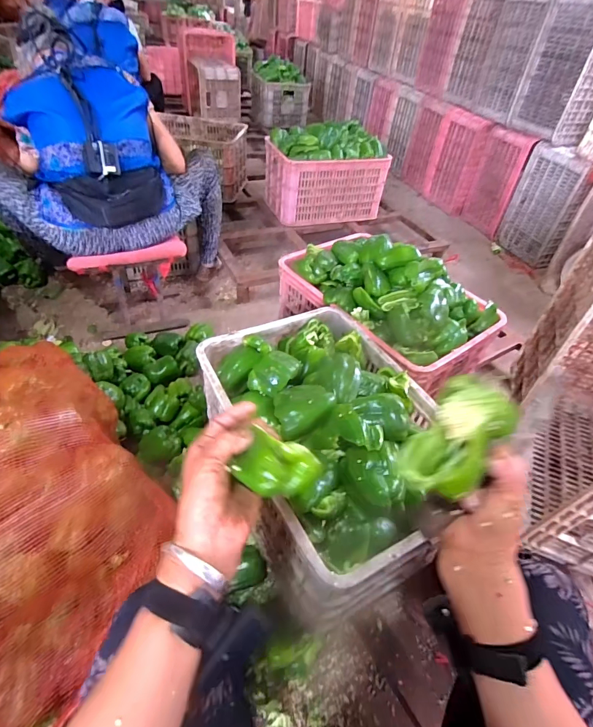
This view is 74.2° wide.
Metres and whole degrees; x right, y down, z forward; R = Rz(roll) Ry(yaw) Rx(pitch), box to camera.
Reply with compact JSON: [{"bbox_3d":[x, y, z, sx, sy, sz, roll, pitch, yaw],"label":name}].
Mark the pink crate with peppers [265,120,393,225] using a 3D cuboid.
[{"bbox_3d":[0.116,-0.863,1.767,0.500,0.350,0.289,-7,46,-11],"label":"pink crate with peppers"}]

